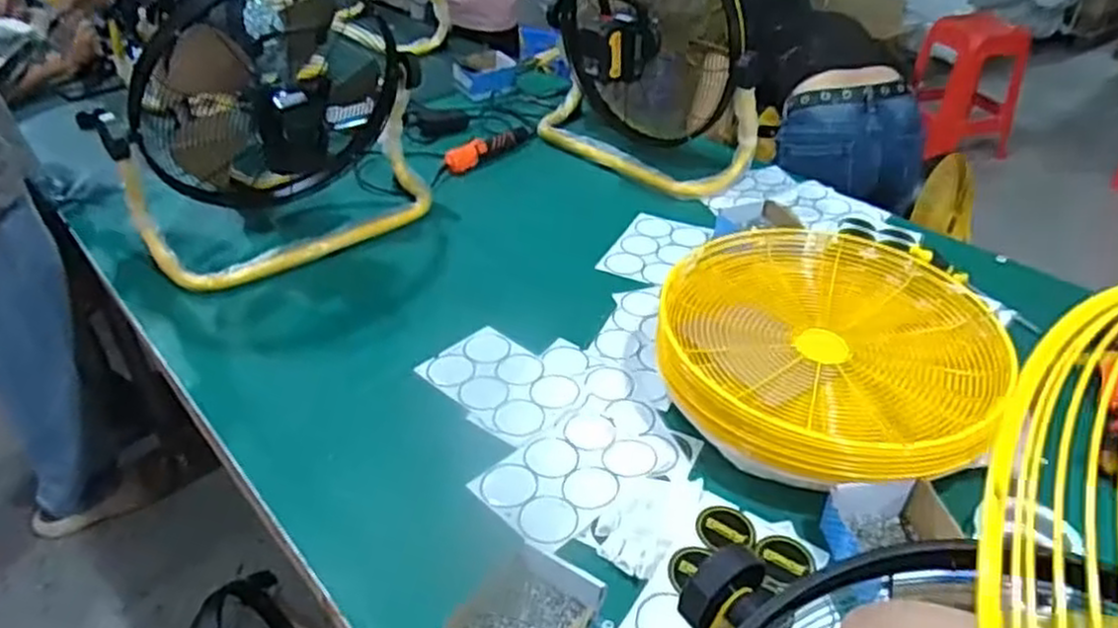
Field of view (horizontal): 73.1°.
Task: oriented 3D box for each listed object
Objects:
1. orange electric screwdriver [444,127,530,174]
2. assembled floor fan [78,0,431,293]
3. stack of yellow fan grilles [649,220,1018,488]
[{"bbox_3d":[-0.150,-0.353,1.604,0.062,0.037,0.230,30,46,33],"label":"orange electric screwdriver"},{"bbox_3d":[-0.478,-0.317,1.267,0.288,0.397,0.491,29,45,32],"label":"assembled floor fan"},{"bbox_3d":[0.382,0.030,1.042,0.426,0.106,0.448,21,41,25],"label":"stack of yellow fan grilles"}]

